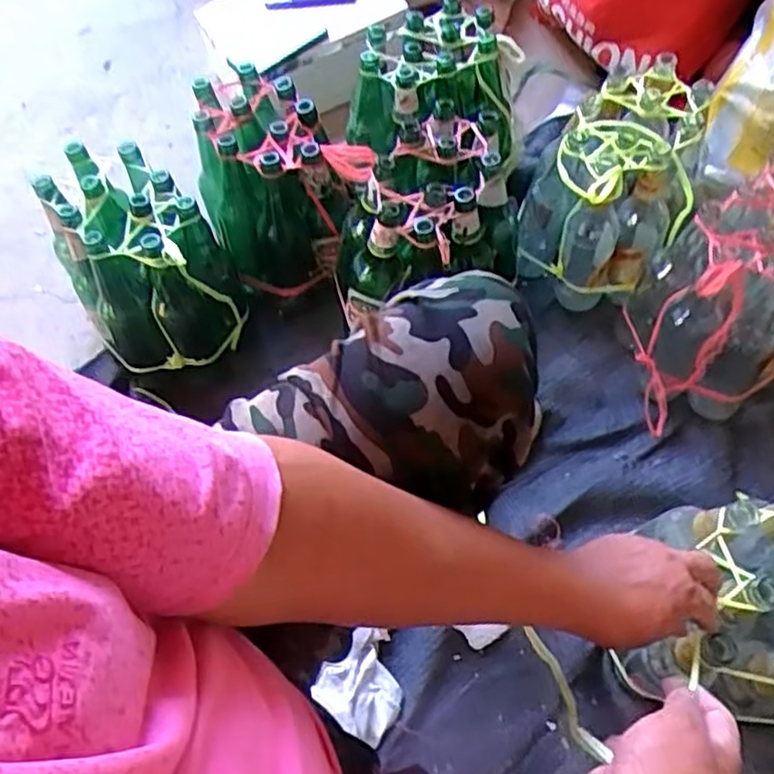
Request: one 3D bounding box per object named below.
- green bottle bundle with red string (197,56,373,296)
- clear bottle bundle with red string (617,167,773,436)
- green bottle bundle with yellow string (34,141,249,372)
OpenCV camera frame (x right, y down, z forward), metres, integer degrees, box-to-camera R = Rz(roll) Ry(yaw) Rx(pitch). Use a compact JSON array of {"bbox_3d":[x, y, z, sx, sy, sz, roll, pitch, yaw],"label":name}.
[{"bbox_3d":[-0.166,-0.294,1.037,0.197,0.216,0.265,-30,65,-11],"label":"green bottle bundle with red string"},{"bbox_3d":[0.433,-0.114,0.894,0.295,0.236,0.202,-41,68,-16],"label":"clear bottle bundle with red string"},{"bbox_3d":[-0.331,-0.167,0.998,0.194,0.252,0.270,-32,66,-12],"label":"green bottle bundle with yellow string"}]

